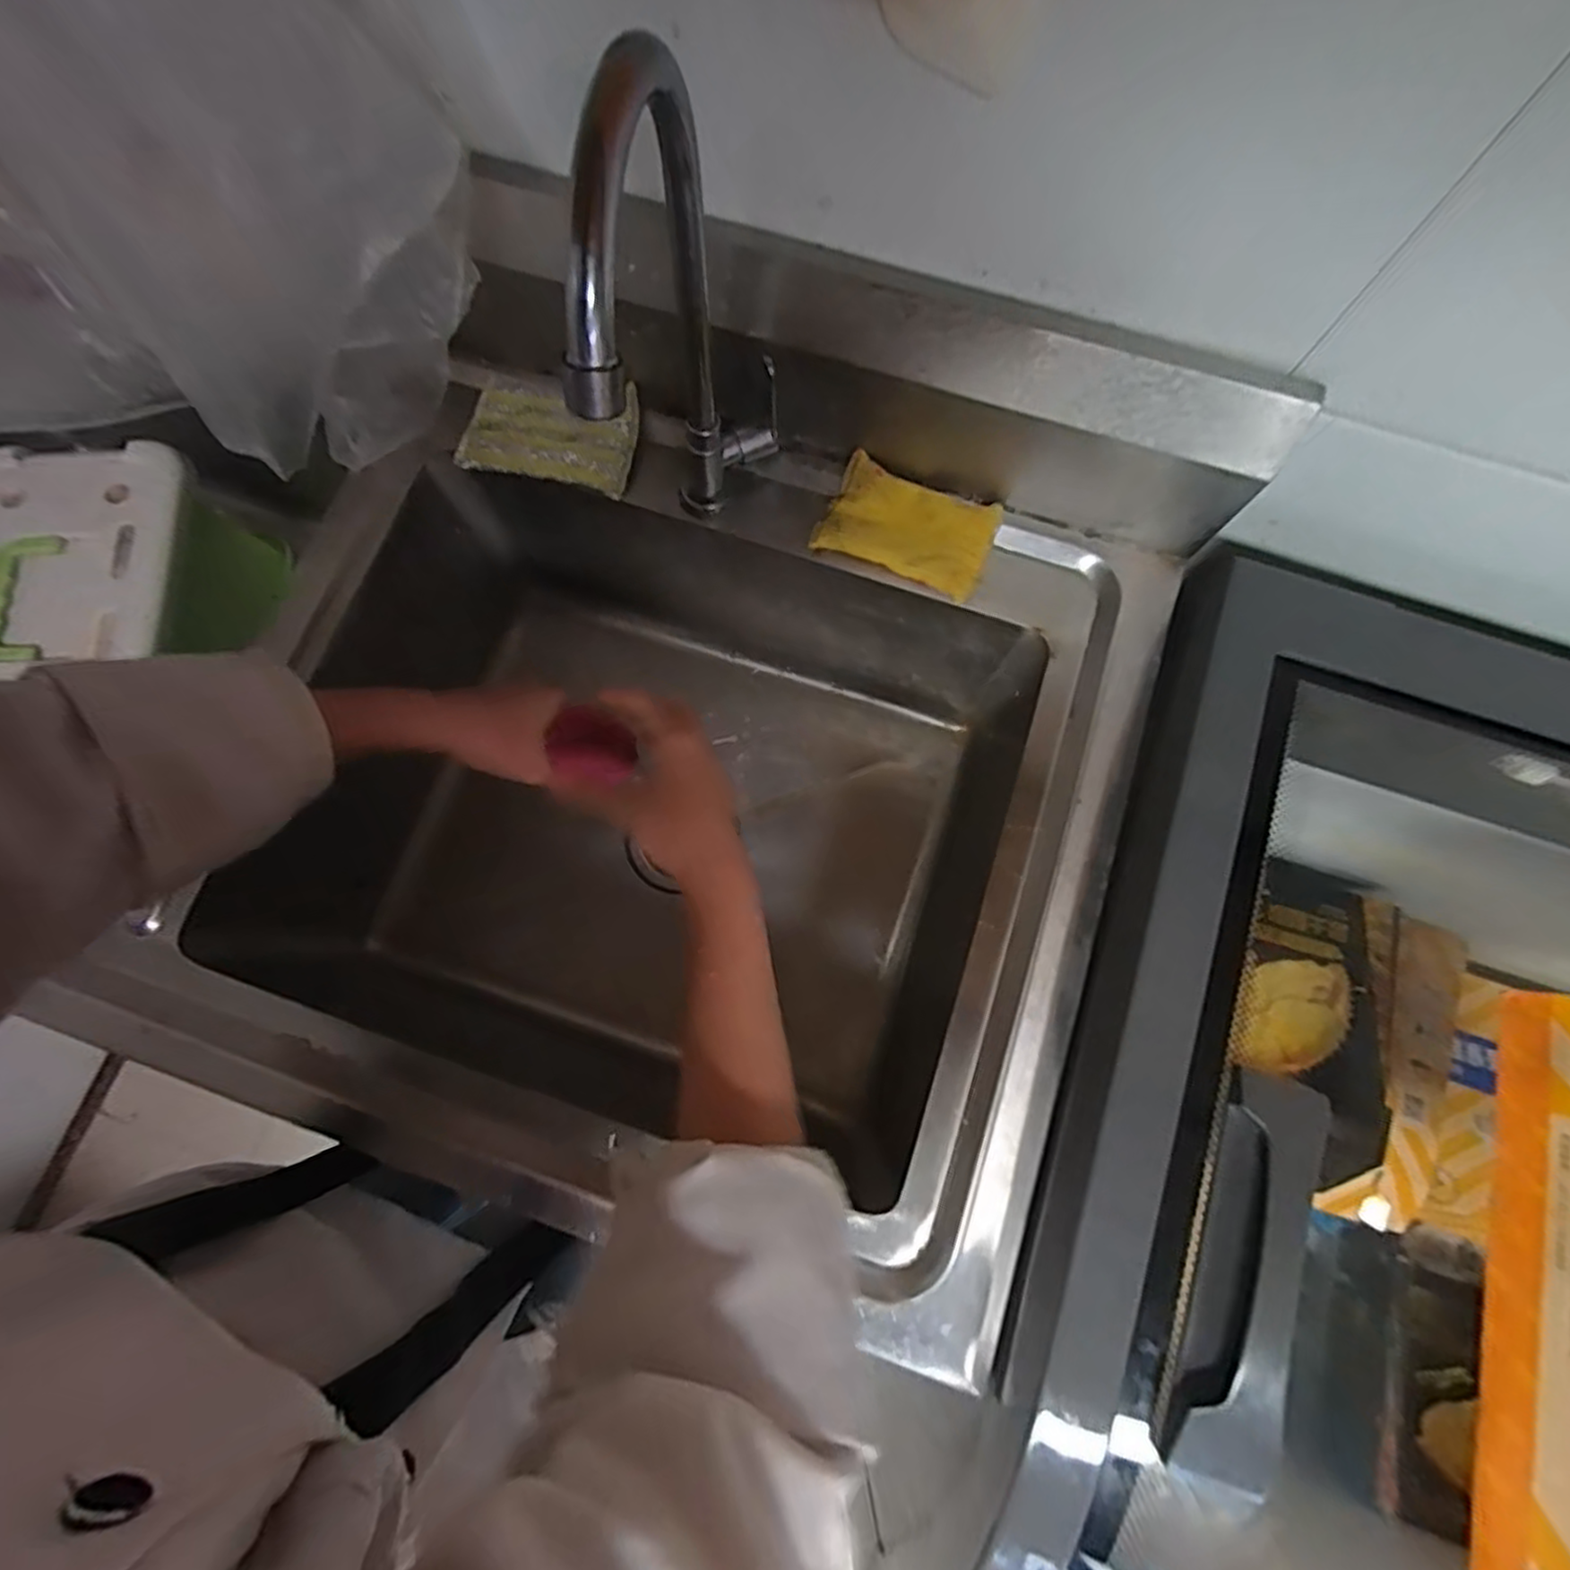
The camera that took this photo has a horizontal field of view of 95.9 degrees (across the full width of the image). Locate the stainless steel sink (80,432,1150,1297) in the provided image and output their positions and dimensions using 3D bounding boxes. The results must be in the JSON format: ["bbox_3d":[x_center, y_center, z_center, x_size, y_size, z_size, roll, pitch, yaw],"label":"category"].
[{"bbox_3d":[-0.097,0.013,0.615,0.594,0.257,0.501,17,77,4],"label":"stainless steel sink"}]

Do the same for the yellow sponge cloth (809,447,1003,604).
[{"bbox_3d":[0.092,-0.191,0.528,0.125,0.016,0.076,20,78,5],"label":"yellow sponge cloth"}]

